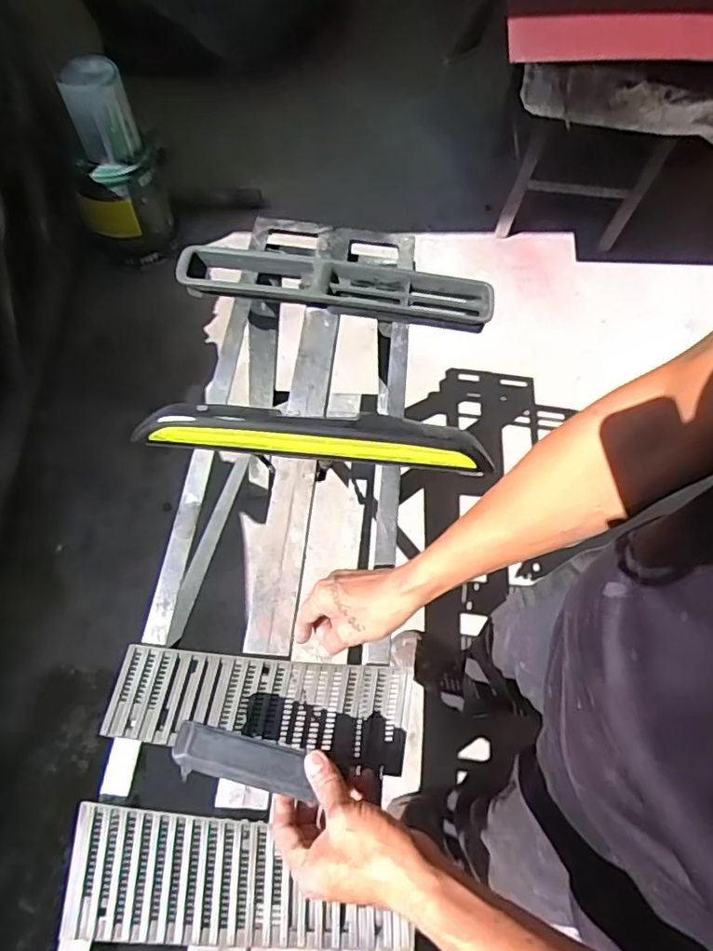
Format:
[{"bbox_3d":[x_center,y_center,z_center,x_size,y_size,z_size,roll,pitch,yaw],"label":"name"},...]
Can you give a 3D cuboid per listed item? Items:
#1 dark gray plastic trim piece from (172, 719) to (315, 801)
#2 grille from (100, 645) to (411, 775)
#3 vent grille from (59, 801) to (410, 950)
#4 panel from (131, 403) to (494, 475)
[{"bbox_3d":[-0.096,0.239,0.467,0.116,0.016,0.036,12,60,5],"label":"dark gray plastic trim piece"},{"bbox_3d":[-0.097,0.231,0.561,0.292,0.010,0.092,6,59,0],"label":"grille"},{"bbox_3d":[-0.108,0.358,0.494,0.291,0.018,0.096,4,59,-1],"label":"vent grille"},{"bbox_3d":[-0.051,-0.061,0.705,0.443,0.053,0.084,6,59,0],"label":"panel"}]

